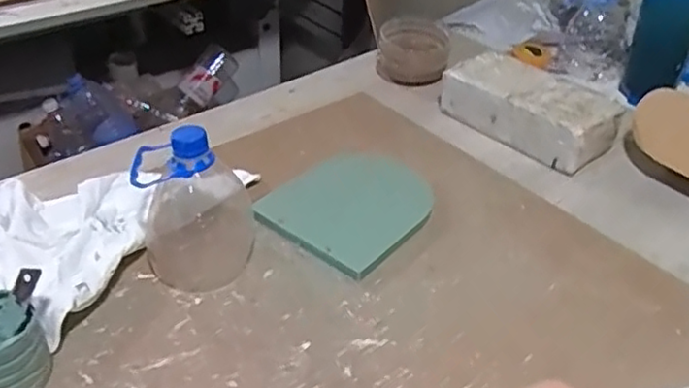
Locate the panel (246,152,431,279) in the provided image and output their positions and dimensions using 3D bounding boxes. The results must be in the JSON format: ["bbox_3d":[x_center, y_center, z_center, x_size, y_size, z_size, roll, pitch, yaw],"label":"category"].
[{"bbox_3d":[0.013,0.008,0.666,0.134,0.016,0.171,37,50,22],"label":"panel"}]

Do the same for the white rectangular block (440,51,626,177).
[{"bbox_3d":[0.224,-0.107,0.800,0.210,0.063,0.102,31,46,32],"label":"white rectangular block"}]

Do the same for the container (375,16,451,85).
[{"bbox_3d":[0.095,-0.202,0.918,0.099,0.069,0.094,3,38,0],"label":"container"}]

